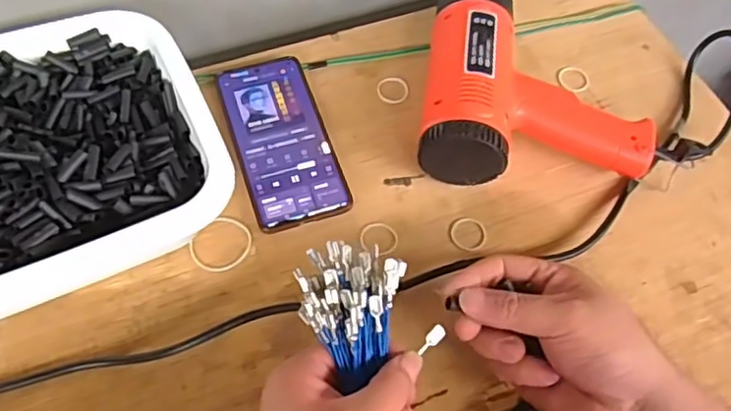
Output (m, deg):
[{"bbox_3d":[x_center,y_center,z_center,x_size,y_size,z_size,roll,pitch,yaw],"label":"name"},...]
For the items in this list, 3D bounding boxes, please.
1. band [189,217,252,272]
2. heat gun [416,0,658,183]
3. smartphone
[{"bbox_3d":[-0.111,0.031,0.492,0.040,0.004,0.046,43,68,12],"label":"band"},{"bbox_3d":[0.154,-0.135,0.561,0.187,0.073,0.274,10,59,2],"label":"heat gun"},{"bbox_3d":[-0.071,-0.055,0.536,0.077,0.015,0.162,-15,61,-12],"label":"smartphone"}]

